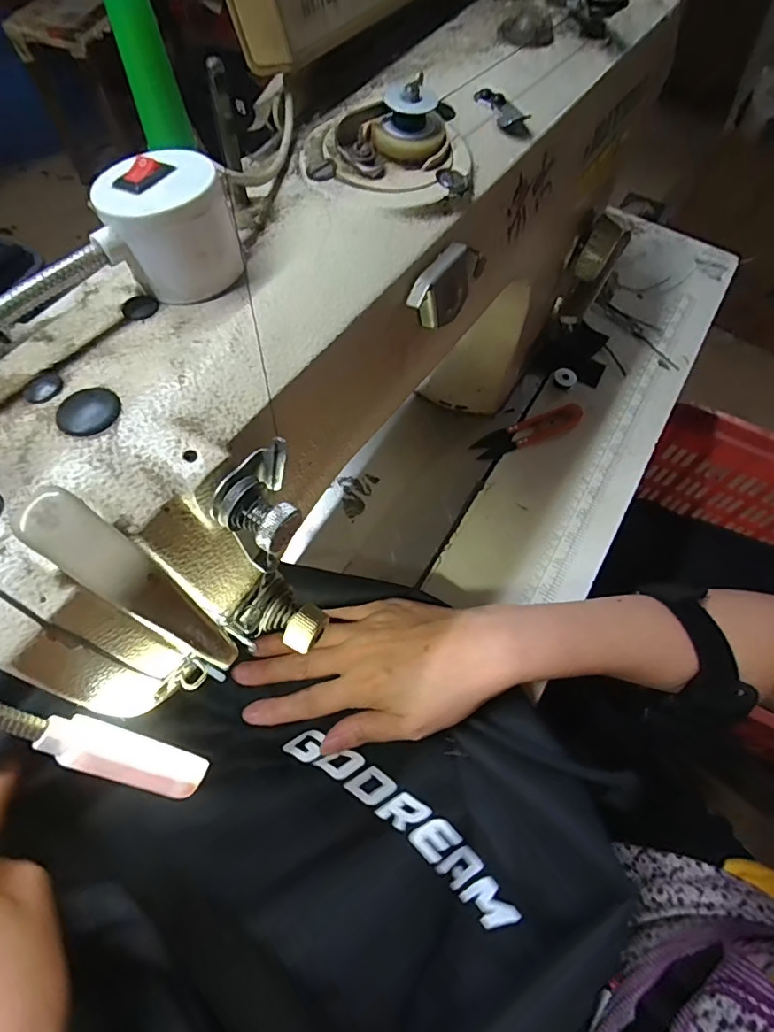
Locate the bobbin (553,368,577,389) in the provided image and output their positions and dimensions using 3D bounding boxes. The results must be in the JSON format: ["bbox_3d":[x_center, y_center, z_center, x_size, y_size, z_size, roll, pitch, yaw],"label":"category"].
[{"bbox_3d":[0.163,-0.126,0.461,0.020,0.009,0.021,1,63,-2],"label":"bobbin"}]

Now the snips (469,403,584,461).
[{"bbox_3d":[0.124,-0.074,0.434,0.099,0.008,0.025,-18,65,-11],"label":"snips"}]

